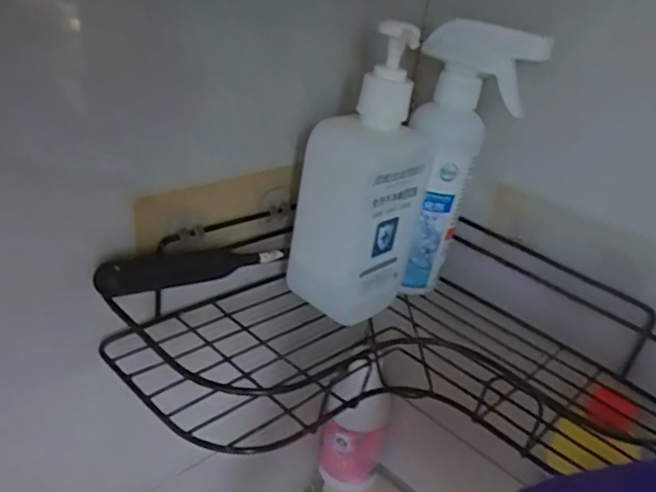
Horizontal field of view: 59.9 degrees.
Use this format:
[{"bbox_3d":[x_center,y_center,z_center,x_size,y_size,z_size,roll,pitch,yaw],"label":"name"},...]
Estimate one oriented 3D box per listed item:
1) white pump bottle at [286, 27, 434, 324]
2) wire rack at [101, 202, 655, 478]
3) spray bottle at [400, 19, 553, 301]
[{"bbox_3d":[0.023,-0.044,0.389,0.061,0.184,0.077,26,32,33],"label":"white pump bottle"},{"bbox_3d":[0.046,0.048,0.384,0.361,0.083,0.166,-1,28,-16],"label":"wire rack"},{"bbox_3d":[0.087,-0.056,0.416,0.084,0.193,0.057,23,31,28],"label":"spray bottle"}]

